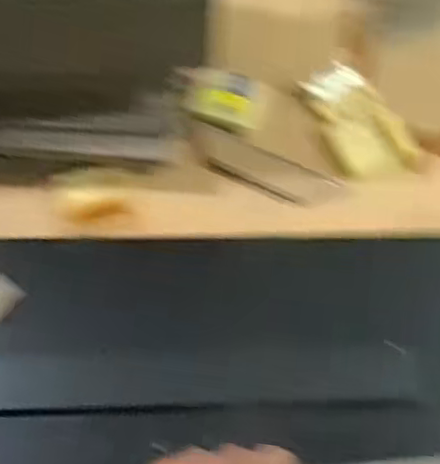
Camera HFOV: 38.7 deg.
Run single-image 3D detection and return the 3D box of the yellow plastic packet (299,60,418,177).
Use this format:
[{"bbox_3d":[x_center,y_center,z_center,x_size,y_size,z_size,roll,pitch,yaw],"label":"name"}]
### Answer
[{"bbox_3d":[0.158,-0.129,0.726,0.086,0.025,0.151,-17,65,-11],"label":"yellow plastic packet"}]

